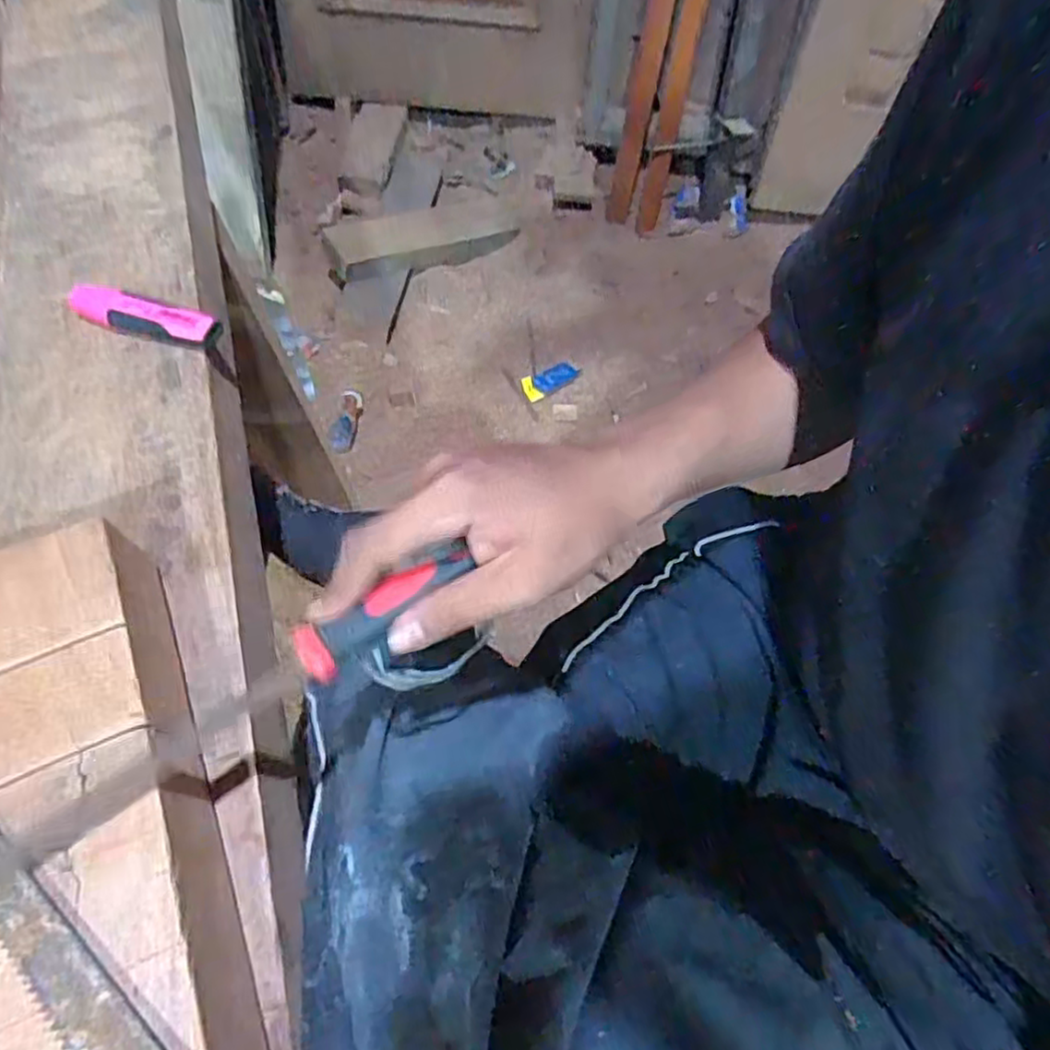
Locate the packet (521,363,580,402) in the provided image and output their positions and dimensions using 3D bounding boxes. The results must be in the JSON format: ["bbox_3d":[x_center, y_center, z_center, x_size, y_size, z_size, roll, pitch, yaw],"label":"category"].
[{"bbox_3d":[0.052,-0.299,1.436,0.126,0.013,0.056,-30,84,-14],"label":"packet"}]

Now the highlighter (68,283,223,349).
[{"bbox_3d":[-0.255,-0.139,0.463,0.106,0.015,0.026,15,59,6],"label":"highlighter"}]

